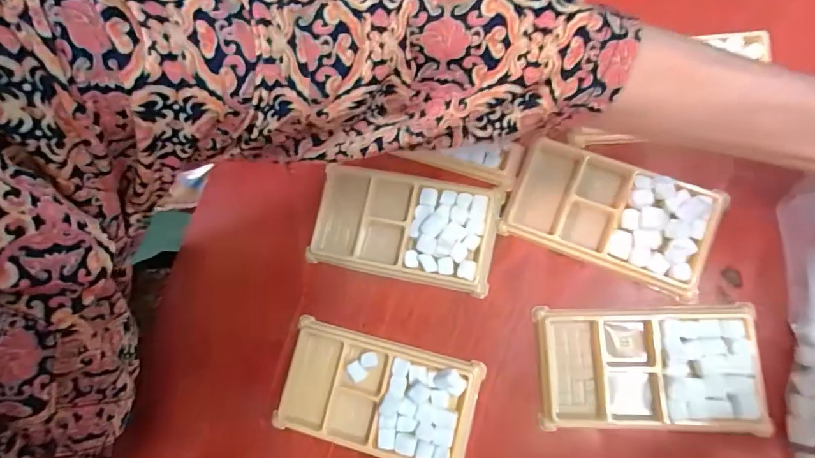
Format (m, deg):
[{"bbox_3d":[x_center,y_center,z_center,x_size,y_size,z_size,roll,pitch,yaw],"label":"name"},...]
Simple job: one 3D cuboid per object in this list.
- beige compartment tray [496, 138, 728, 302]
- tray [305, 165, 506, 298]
[{"bbox_3d":[0.139,-0.012,0.321,0.131,0.025,0.072,23,73,8],"label":"beige compartment tray"},{"bbox_3d":[-0.004,-0.002,0.345,0.136,0.024,0.073,12,72,4],"label":"tray"}]

